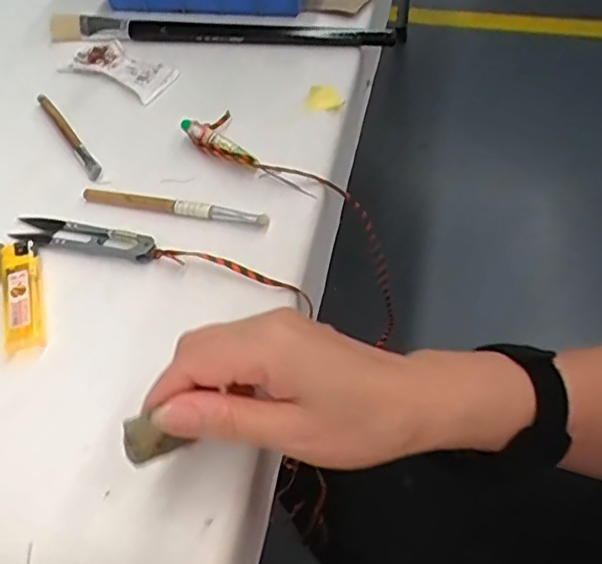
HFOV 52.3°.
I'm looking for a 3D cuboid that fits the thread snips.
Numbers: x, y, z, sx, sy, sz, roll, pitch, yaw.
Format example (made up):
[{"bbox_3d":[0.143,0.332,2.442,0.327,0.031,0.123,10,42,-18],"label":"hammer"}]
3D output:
[{"bbox_3d":[-0.141,-0.030,0.398,0.102,0.005,0.024,12,55,11],"label":"thread snips"}]

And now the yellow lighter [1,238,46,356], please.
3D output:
[{"bbox_3d":[-0.169,0.006,0.370,0.022,0.009,0.078,-16,54,-9],"label":"yellow lighter"}]

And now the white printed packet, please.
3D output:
[{"bbox_3d":[-0.151,-0.179,0.511,0.097,0.004,0.050,30,60,22],"label":"white printed packet"}]

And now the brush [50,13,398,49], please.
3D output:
[{"bbox_3d":[-0.074,-0.216,0.527,0.302,0.015,0.027,8,54,8],"label":"brush"}]

